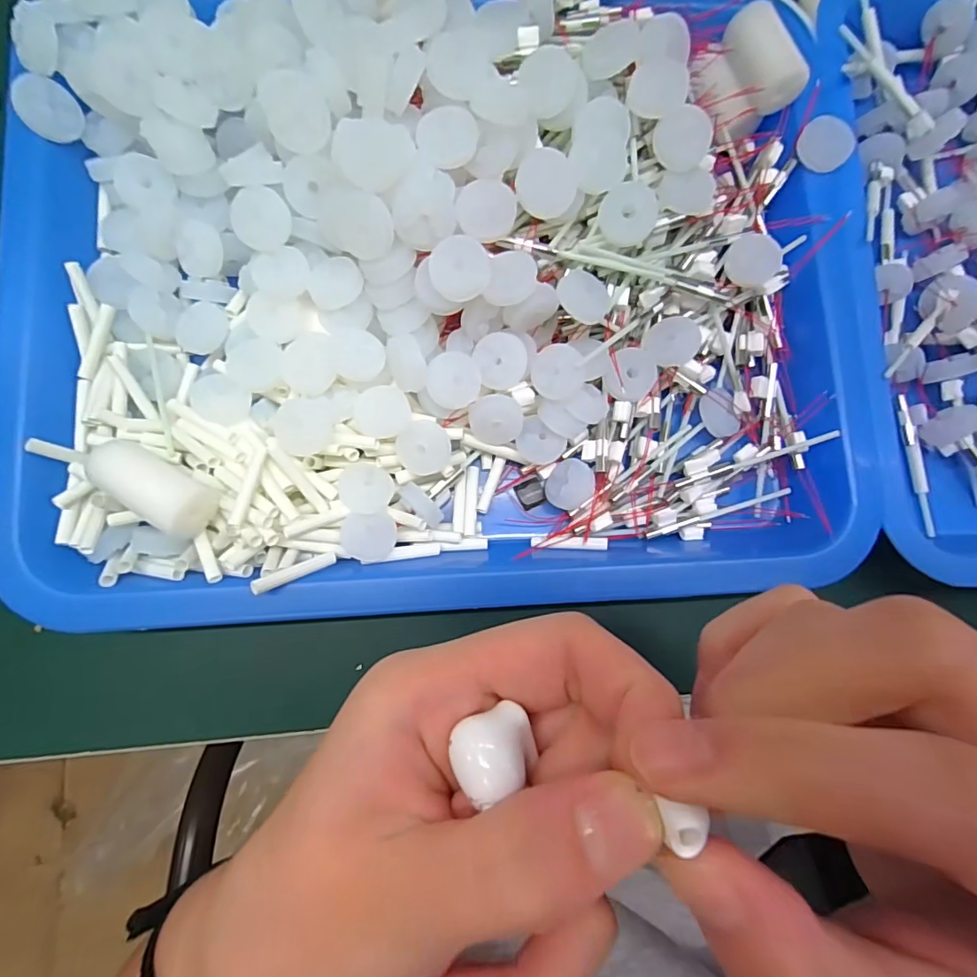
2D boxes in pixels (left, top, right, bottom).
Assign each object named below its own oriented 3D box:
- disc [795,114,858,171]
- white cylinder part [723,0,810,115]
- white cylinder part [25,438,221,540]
[{"bbox_3d":[0.140,-0.143,0.211,0.020,0.004,0.021,2,101,12],"label":"disc"},{"bbox_3d":[0.115,-0.182,0.214,0.018,0.017,0.042,-20,85,-6],"label":"white cylinder part"},{"bbox_3d":[-0.129,-0.007,0.178,0.067,0.020,0.020,30,83,0],"label":"white cylinder part"}]

